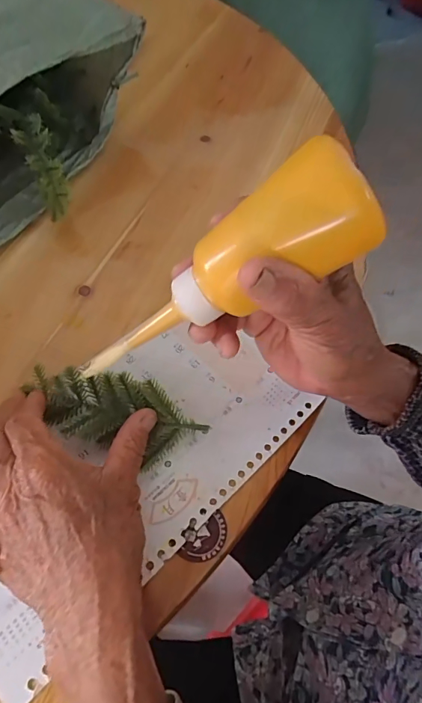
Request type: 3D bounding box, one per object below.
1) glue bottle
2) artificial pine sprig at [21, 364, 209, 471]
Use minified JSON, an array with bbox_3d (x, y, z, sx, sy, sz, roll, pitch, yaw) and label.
[{"bbox_3d":[-0.001,-0.036,0.213,0.166,0.045,0.036,-30,57,27],"label":"glue bottle"},{"bbox_3d":[-0.067,0.039,0.278,0.119,0.021,0.049,15,60,4],"label":"artificial pine sprig"}]

